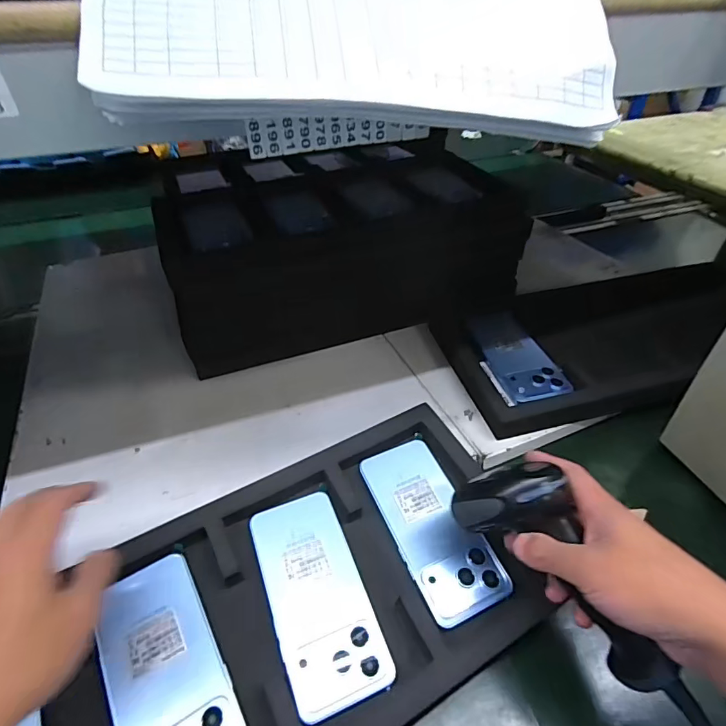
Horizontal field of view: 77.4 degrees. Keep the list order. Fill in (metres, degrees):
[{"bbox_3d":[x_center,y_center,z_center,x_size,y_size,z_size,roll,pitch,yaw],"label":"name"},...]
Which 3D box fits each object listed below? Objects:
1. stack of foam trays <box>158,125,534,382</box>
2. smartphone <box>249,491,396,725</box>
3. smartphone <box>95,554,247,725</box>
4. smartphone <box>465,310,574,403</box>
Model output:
[{"bbox_3d":[-0.050,-0.204,0.718,0.474,0.152,0.386,-14,43,-15],"label":"stack of foam trays"},{"bbox_3d":[-0.037,0.185,0.366,0.076,0.008,0.156,-16,54,-15],"label":"smartphone"},{"bbox_3d":[-0.140,0.222,0.323,0.075,0.008,0.153,-22,56,-21],"label":"smartphone"},{"bbox_3d":[0.194,-0.017,0.582,0.076,0.014,0.162,-10,42,-10],"label":"smartphone"}]

